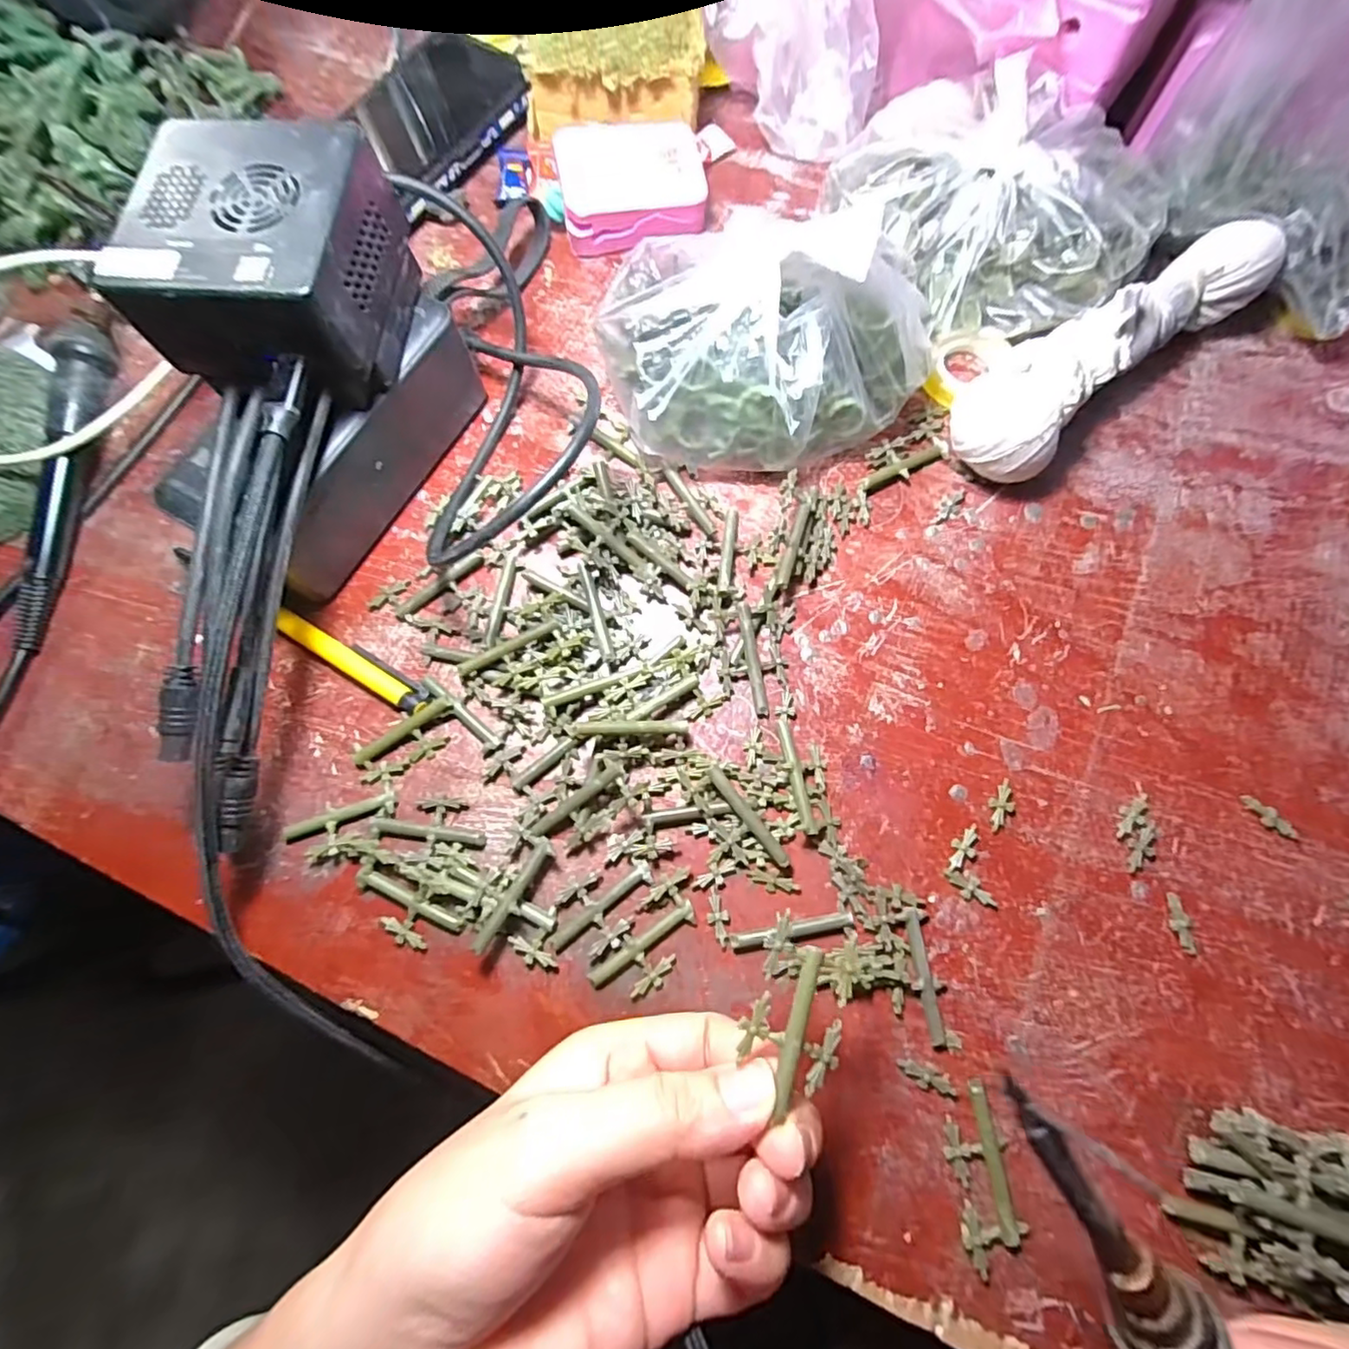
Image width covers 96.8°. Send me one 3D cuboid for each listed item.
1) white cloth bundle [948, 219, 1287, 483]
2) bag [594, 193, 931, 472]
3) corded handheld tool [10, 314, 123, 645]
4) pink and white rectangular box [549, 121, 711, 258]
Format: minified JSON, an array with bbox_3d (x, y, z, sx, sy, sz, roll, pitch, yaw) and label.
[{"bbox_3d":[0.186,-0.139,0.261,0.166,0.040,0.045,-38,76,-7],"label":"white cloth bundle"},{"bbox_3d":[0.041,-0.142,0.250,0.141,0.065,0.091,-2,75,2],"label":"bag"},{"bbox_3d":[-0.278,-0.088,0.268,0.017,0.024,0.149,0,75,3],"label":"corded handheld tool"},{"bbox_3d":[-0.021,-0.247,0.305,0.071,0.027,0.054,-11,77,-1],"label":"pink and white rectangular box"}]

